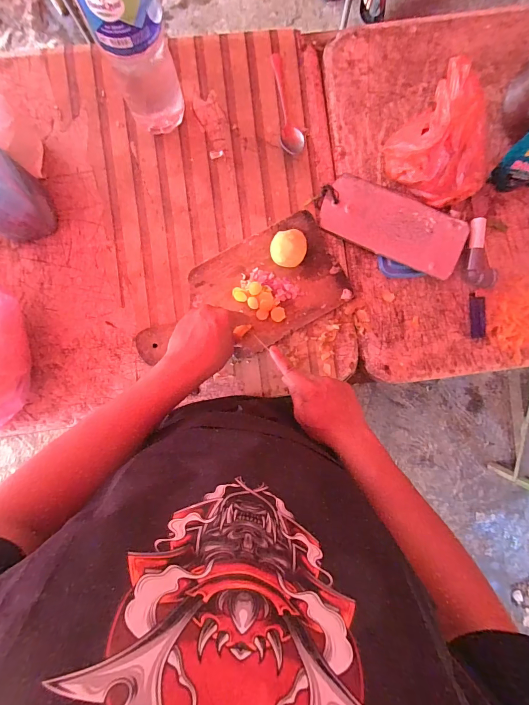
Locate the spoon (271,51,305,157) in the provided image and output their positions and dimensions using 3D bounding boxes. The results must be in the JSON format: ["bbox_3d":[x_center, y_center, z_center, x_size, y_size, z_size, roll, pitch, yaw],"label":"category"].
[{"bbox_3d":[0.030,-0.407,0.557,0.037,0.009,0.164,-16,91,-3],"label":"spoon"}]

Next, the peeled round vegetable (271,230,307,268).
[{"bbox_3d":[0.037,-0.159,0.530,0.053,0.037,0.052,0,90,-4],"label":"peeled round vegetable"}]

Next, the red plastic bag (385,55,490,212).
[{"bbox_3d":[0.275,-0.302,0.499,0.156,0.118,0.117,41,89,-1],"label":"red plastic bag"}]

